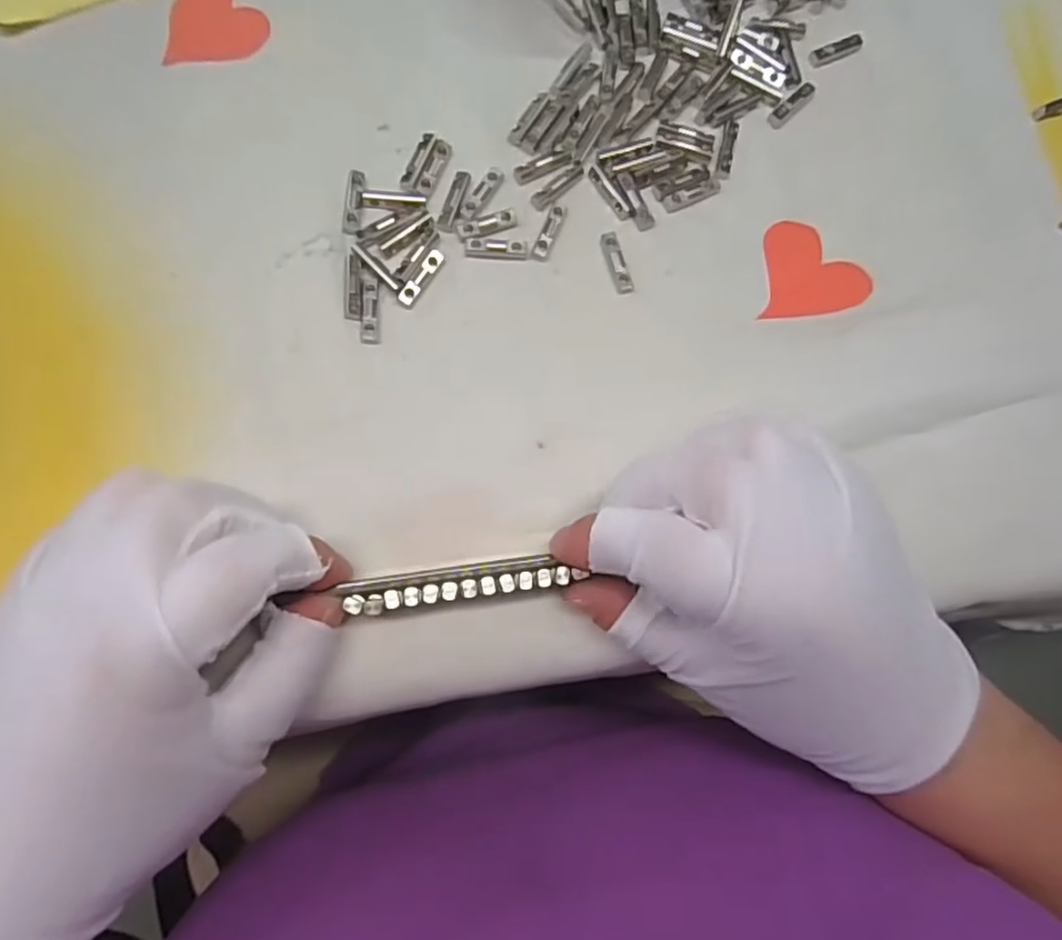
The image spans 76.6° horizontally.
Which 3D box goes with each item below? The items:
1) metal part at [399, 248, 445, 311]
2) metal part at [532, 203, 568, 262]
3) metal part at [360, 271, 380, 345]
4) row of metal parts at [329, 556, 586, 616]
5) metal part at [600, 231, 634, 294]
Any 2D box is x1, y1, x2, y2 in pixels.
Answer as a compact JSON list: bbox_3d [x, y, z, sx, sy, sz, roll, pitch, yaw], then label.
[{"bbox_3d":[-0.040,-0.070,0.245,0.007,0.004,0.024,32,80,0],"label":"metal part"},{"bbox_3d":[0.007,-0.091,0.253,0.007,0.004,0.024,23,80,-2],"label":"metal part"},{"bbox_3d":[-0.058,-0.059,0.241,0.007,0.004,0.027,0,82,-6],"label":"metal part"},{"bbox_3d":[-0.022,0.036,0.211,0.072,0.007,0.011,-6,82,-6],"label":"row of metal parts"},{"bbox_3d":[0.033,-0.079,0.254,0.007,0.004,0.025,-15,84,-8],"label":"metal part"}]

